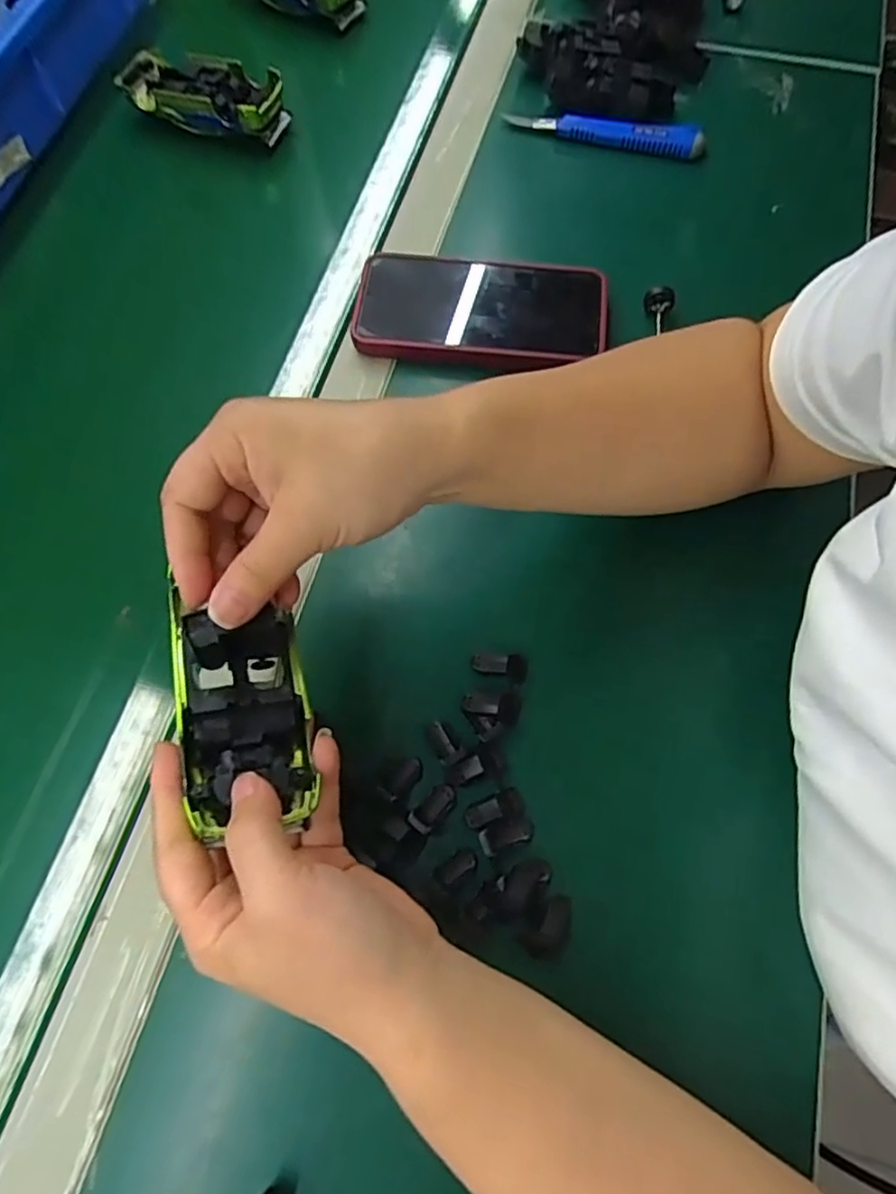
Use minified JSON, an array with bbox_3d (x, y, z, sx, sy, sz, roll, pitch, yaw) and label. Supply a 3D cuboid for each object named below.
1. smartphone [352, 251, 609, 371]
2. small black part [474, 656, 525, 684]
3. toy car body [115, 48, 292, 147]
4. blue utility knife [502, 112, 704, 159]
[{"bbox_3d":[0.022,-0.193,0.444,0.164,0.011,0.080,7,71,3],"label":"smartphone"},{"bbox_3d":[0.028,0.038,0.360,0.031,0.004,0.013,12,68,7],"label":"small black part"},{"bbox_3d":[-0.193,-0.399,0.525,0.128,0.027,0.054,16,69,9],"label":"toy car body"},{"bbox_3d":[0.123,-0.365,0.521,0.154,0.017,0.022,8,67,5],"label":"blue utility knife"}]

